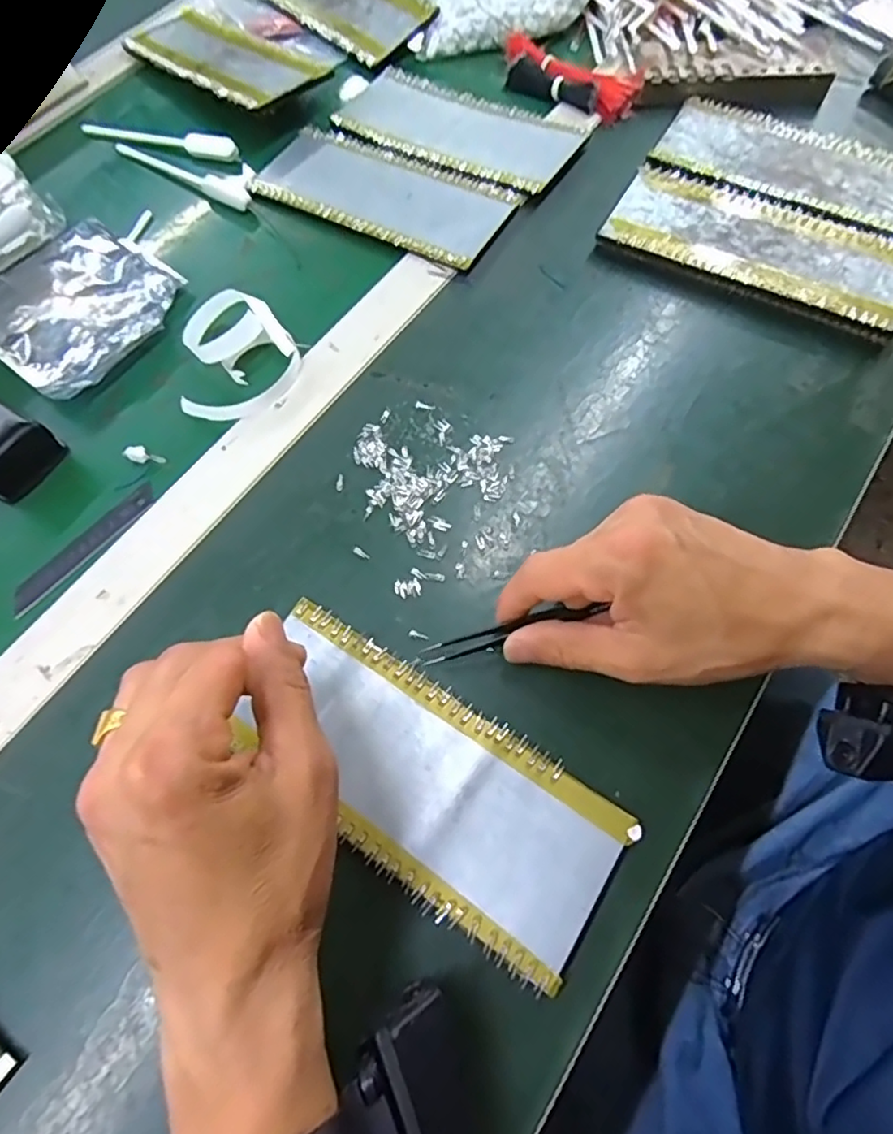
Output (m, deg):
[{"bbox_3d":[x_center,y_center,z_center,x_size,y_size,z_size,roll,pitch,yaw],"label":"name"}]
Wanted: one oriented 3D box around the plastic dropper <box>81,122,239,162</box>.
[{"bbox_3d":[-0.239,-0.355,0.509,0.143,0.015,0.020,18,69,9],"label":"plastic dropper"}]

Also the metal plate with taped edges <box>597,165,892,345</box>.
[{"bbox_3d":[0.216,-0.224,0.431,0.200,0.018,0.092,28,70,13],"label":"metal plate with taped edges"}]

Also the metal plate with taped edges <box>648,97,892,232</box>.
[{"bbox_3d":[0.267,-0.309,0.471,0.199,0.009,0.091,29,71,13],"label":"metal plate with taped edges"}]

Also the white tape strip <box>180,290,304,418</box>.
[{"bbox_3d":[-0.135,-0.138,0.403,0.073,0.022,0.086,-7,67,-2],"label":"white tape strip"}]

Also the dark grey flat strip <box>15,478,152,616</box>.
[{"bbox_3d":[-0.214,-0.012,0.365,0.020,0.004,0.100,40,74,16],"label":"dark grey flat strip"}]

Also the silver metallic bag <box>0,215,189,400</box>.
[{"bbox_3d":[-0.257,-0.184,0.431,0.131,0.021,0.126,36,73,15],"label":"silver metallic bag"}]

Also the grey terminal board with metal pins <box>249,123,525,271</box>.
[{"bbox_3d":[-0.054,-0.289,0.473,0.206,0.008,0.086,29,71,13],"label":"grey terminal board with metal pins"}]

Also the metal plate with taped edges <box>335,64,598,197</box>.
[{"bbox_3d":[0.005,-0.355,0.499,0.199,0.006,0.085,30,72,17],"label":"metal plate with taped edges"}]

